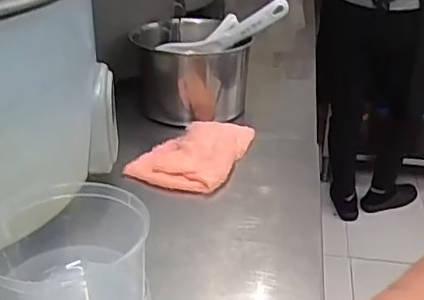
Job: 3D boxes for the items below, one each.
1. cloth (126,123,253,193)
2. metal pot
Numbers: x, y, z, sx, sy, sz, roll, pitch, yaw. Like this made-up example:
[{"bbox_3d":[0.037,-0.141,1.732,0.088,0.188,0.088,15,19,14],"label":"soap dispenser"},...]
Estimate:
[{"bbox_3d":[-0.025,-0.004,0.762,0.128,0.030,0.154,12,31,17],"label":"cloth"},{"bbox_3d":[-0.032,-0.123,0.909,0.169,0.130,0.165,1,29,-1],"label":"metal pot"}]

